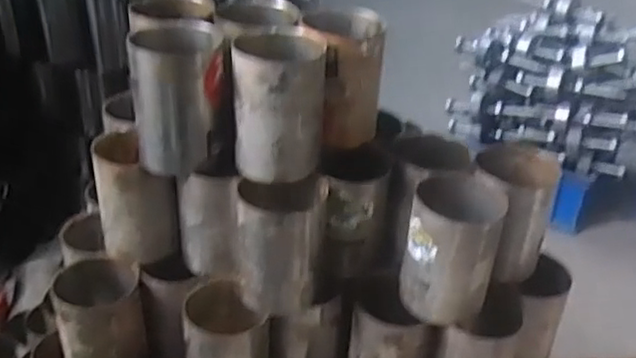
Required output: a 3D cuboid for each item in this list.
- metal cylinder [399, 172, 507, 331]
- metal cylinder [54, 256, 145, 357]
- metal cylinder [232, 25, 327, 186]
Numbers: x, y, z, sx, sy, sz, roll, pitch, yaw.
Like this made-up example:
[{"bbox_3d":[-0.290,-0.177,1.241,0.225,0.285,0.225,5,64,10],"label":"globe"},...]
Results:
[{"bbox_3d":[0.142,0.074,0.704,0.090,0.142,0.094,2,33,-1],"label":"metal cylinder"},{"bbox_3d":[-0.246,0.167,0.769,0.090,0.123,0.087,-7,34,-14],"label":"metal cylinder"},{"bbox_3d":[-0.039,-0.075,0.685,0.091,0.130,0.082,2,33,0],"label":"metal cylinder"}]

